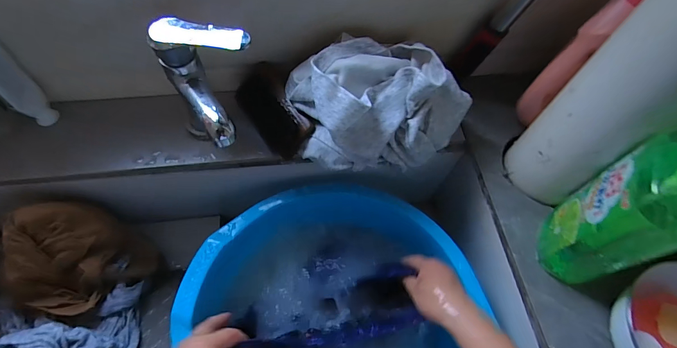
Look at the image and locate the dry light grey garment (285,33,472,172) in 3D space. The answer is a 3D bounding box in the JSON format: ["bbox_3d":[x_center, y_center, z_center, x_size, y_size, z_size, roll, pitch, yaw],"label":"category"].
[{"bbox_3d":[0.052,-0.088,0.454,0.224,0.096,0.137,-5,62,-7],"label":"dry light grey garment"}]

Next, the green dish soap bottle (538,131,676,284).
[{"bbox_3d":[0.283,0.037,0.346,0.077,0.244,0.088,-27,67,-18],"label":"green dish soap bottle"}]

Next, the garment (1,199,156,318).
[{"bbox_3d":[-0.354,0.120,0.483,0.127,0.127,0.147,29,63,12],"label":"garment"}]

